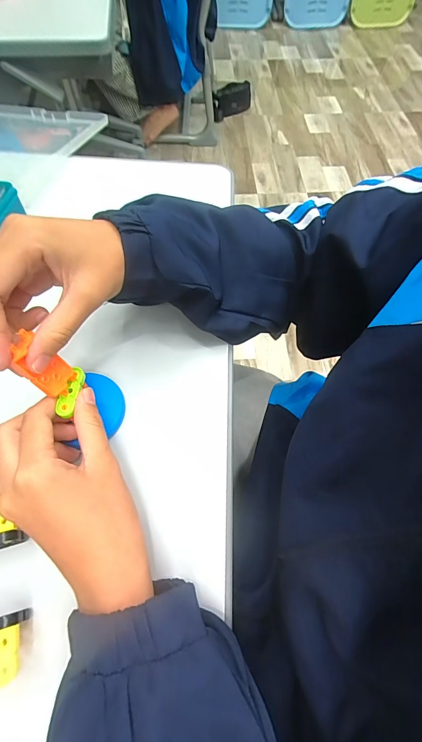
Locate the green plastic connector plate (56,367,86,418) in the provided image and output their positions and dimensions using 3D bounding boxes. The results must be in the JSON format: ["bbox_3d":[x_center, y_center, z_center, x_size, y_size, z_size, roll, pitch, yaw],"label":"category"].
[{"bbox_3d":[-0.098,0.014,0.240,0.011,0.004,0.037,19,63,-17],"label":"green plastic connector plate"}]

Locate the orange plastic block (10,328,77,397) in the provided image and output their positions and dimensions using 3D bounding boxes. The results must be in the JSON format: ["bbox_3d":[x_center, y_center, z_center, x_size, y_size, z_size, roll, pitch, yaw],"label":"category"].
[{"bbox_3d":[-0.108,-0.003,0.221,0.008,0.046,0.026,0,60,23],"label":"orange plastic block"}]

